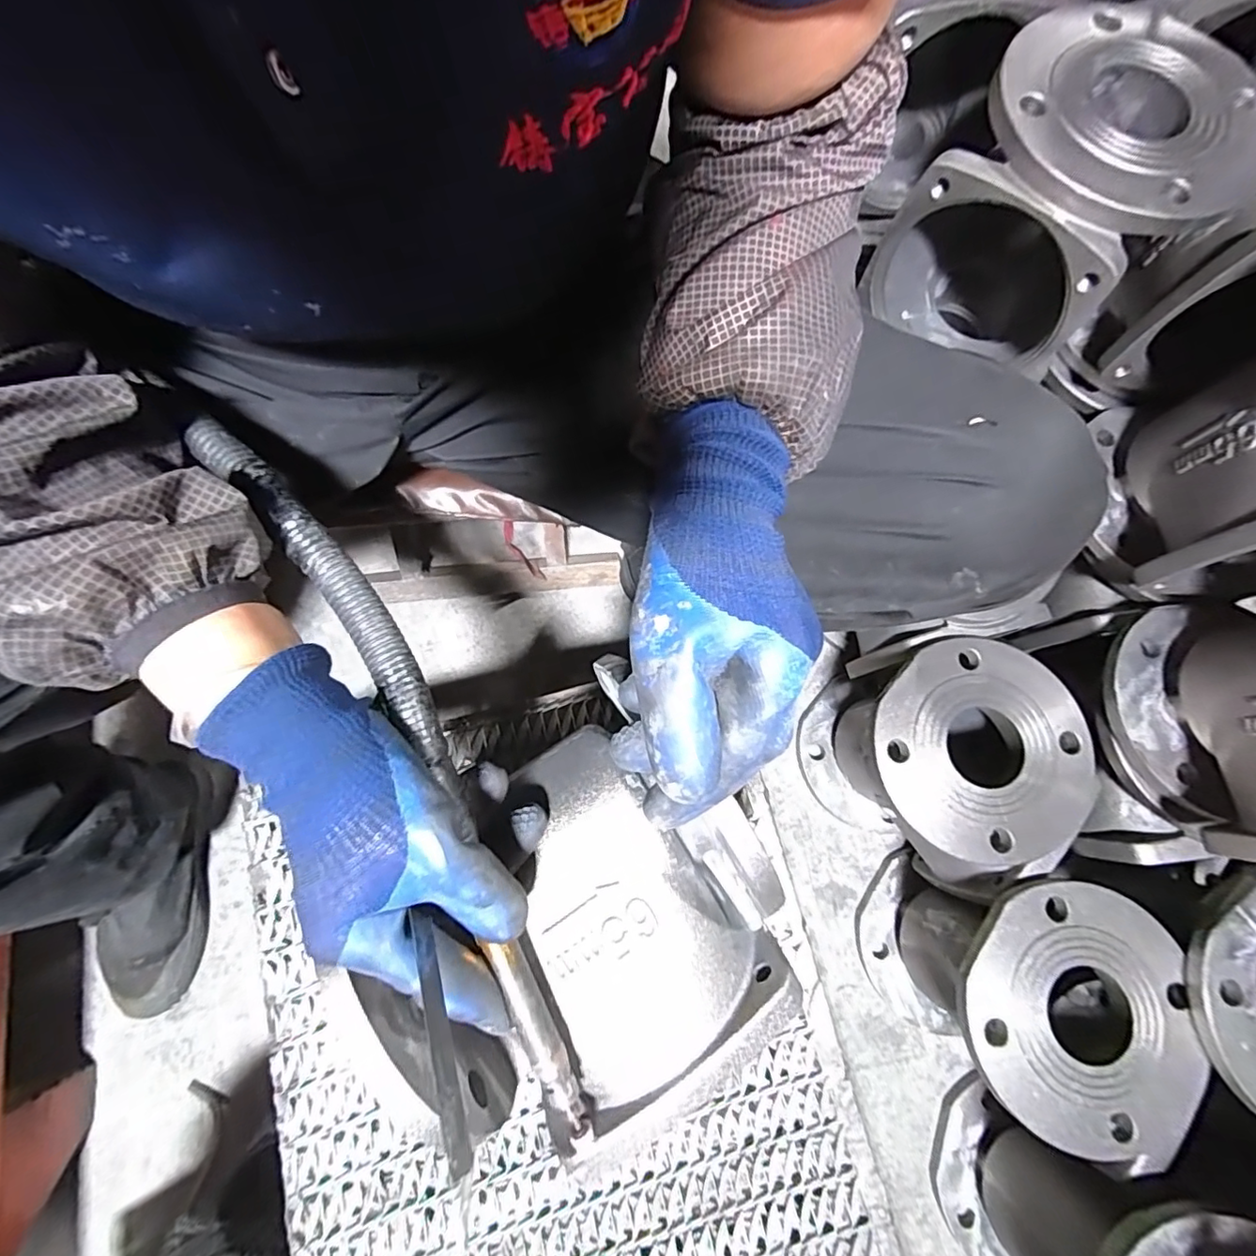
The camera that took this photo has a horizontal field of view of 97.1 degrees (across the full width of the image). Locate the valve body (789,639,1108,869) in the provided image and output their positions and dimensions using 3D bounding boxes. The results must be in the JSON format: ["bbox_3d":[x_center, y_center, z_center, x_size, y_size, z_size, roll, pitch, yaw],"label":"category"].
[{"bbox_3d":[0.288,0.120,0.543,0.168,0.196,0.167,0,76,-2],"label":"valve body"}]

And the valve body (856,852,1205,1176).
[{"bbox_3d":[0.334,0.309,0.500,0.160,0.201,0.169,0,76,-2],"label":"valve body"}]

